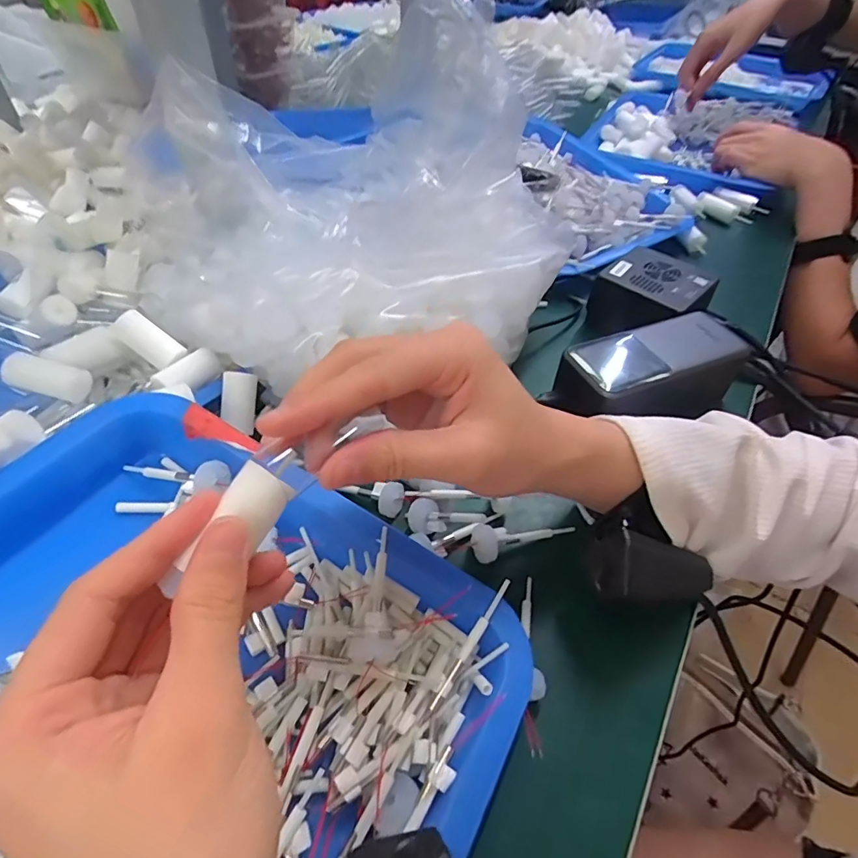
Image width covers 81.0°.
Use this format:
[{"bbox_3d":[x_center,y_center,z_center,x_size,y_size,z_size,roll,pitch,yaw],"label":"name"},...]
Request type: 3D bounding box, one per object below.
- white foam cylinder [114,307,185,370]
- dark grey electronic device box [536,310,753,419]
[{"bbox_3d":[-0.178,-0.057,0.321,0.042,0.014,0.017,37,51,-8],"label":"white foam cylinder"},{"bbox_3d":[0.156,-0.039,0.357,0.143,0.042,0.060,-20,52,-19],"label":"dark grey electronic device box"}]

